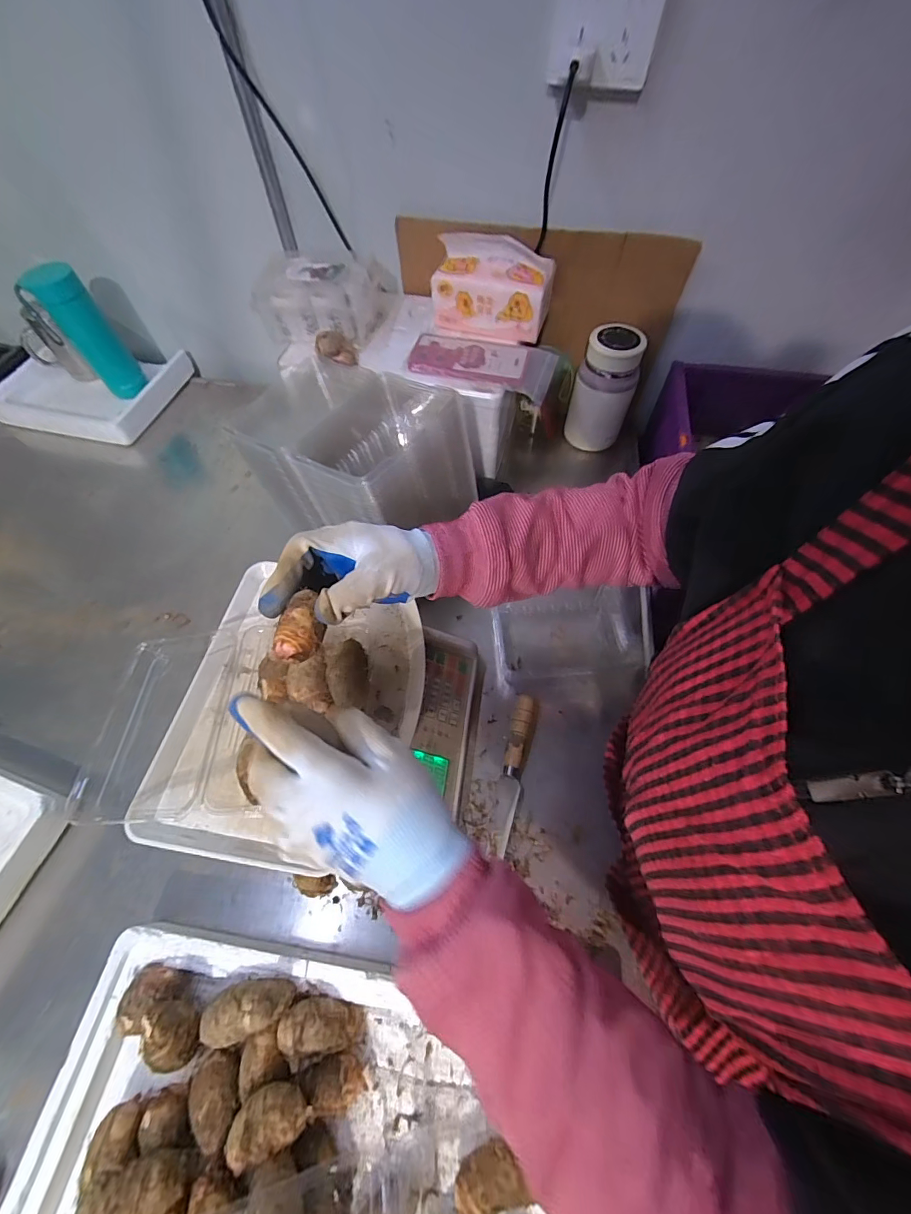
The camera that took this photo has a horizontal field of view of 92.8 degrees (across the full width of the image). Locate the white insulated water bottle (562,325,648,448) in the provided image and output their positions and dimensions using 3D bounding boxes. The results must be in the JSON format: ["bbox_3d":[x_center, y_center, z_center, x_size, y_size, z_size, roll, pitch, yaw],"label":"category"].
[{"bbox_3d":[0.242,-0.349,0.712,0.094,0.169,0.092,16,61,11],"label":"white insulated water bottle"}]

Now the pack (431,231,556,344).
[{"bbox_3d":[0.051,-0.448,0.609,0.162,0.100,0.061,15,62,10],"label":"pack"}]

